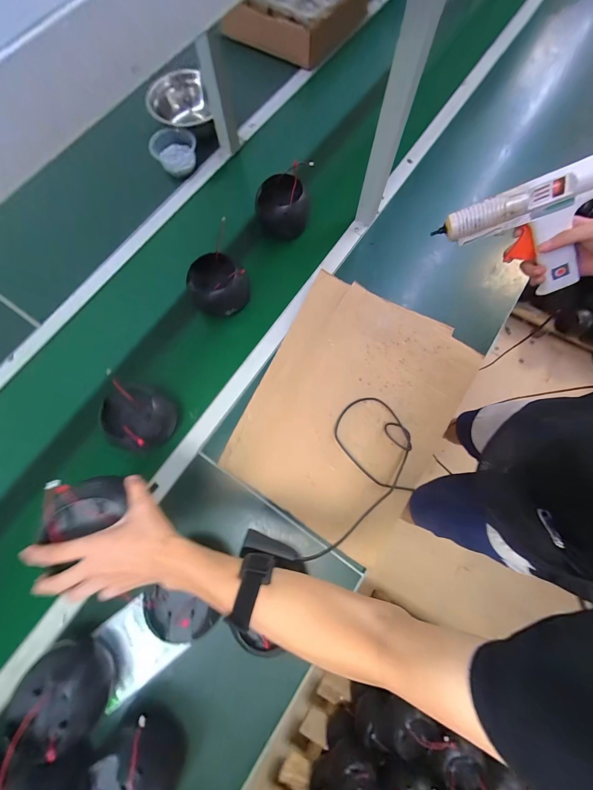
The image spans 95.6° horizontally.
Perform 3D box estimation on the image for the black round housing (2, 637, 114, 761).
[{"bbox_3d":[-0.360,0.466,0.420,0.126,0.073,0.111,27,77,6],"label":"black round housing"}]

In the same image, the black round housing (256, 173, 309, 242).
[{"bbox_3d":[-0.037,-0.453,0.650,0.123,0.086,0.100,-13,77,-4],"label":"black round housing"}]

